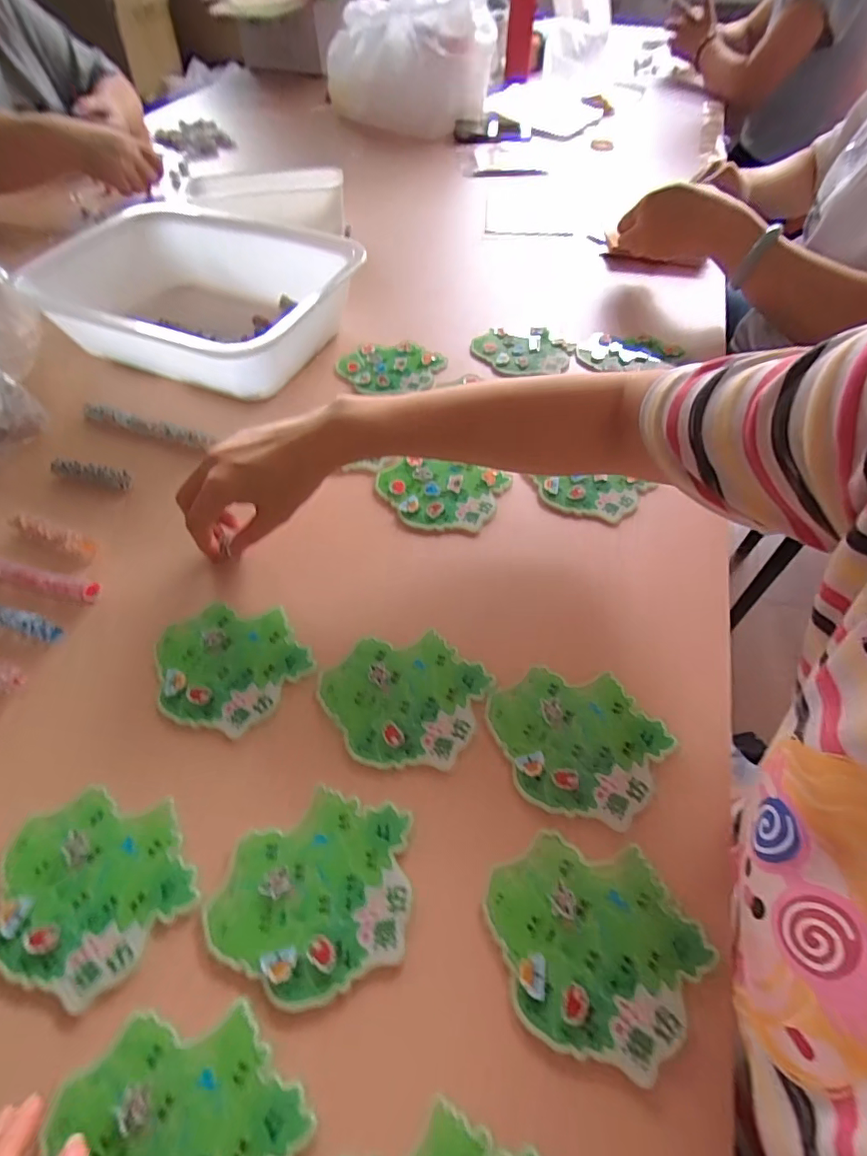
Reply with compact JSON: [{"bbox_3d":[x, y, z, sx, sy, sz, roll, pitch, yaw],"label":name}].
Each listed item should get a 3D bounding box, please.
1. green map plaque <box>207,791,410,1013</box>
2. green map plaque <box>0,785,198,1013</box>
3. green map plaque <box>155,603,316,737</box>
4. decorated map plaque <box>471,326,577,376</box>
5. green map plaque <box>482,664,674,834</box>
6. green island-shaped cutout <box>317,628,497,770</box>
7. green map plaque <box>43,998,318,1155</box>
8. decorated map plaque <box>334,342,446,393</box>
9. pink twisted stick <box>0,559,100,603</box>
[{"bbox_3d":[-0.064,0.172,0.278,0.103,0.004,0.096,12,56,7],"label":"green map plaque"},{"bbox_3d":[-0.192,0.170,0.280,0.094,0.004,0.102,-33,62,-21],"label":"green map plaque"},{"bbox_3d":[-0.146,0.060,0.356,0.095,0.004,0.098,0,56,0],"label":"green map plaque"},{"bbox_3d":[0.103,-0.267,0.577,0.112,0.012,0.081,-4,56,-3],"label":"decorated map plaque"},{"bbox_3d":[0.094,0.103,0.323,0.096,0.005,0.102,0,56,0],"label":"green map plaque"},{"bbox_3d":[-0.020,0.079,0.341,0.102,0.004,0.097,0,56,0],"label":"green island-shaped cutout"},{"bbox_3d":[-0.112,0.247,0.226,0.104,0.004,0.079,32,61,19],"label":"green map plaque"},{"bbox_3d":[-0.047,-0.240,0.562,0.118,0.010,0.089,-8,56,-6],"label":"decorated map plaque"},{"bbox_3d":[-0.325,-0.002,0.395,0.124,0.012,0.018,12,56,7],"label":"pink twisted stick"}]

